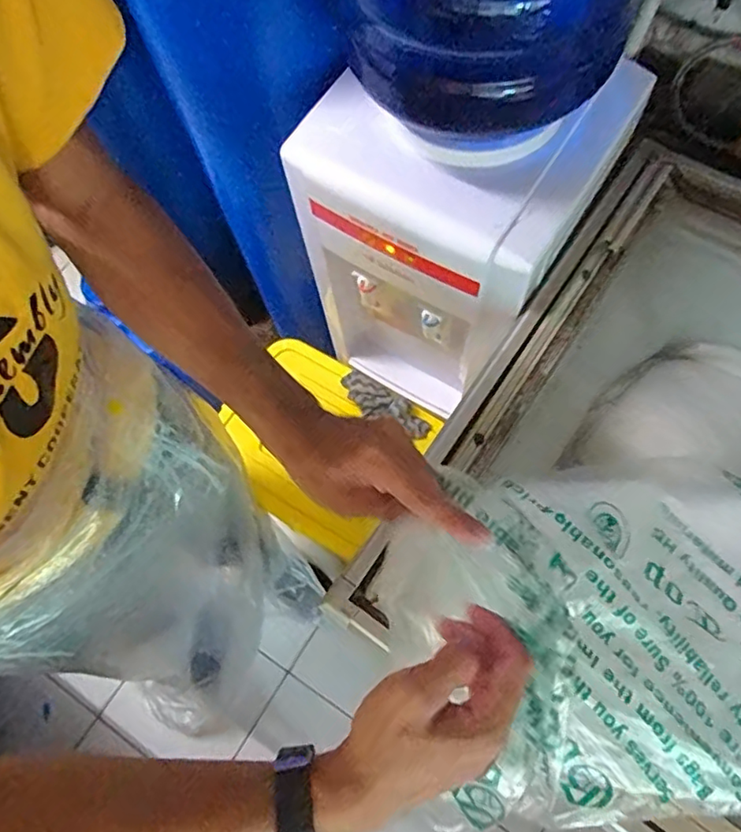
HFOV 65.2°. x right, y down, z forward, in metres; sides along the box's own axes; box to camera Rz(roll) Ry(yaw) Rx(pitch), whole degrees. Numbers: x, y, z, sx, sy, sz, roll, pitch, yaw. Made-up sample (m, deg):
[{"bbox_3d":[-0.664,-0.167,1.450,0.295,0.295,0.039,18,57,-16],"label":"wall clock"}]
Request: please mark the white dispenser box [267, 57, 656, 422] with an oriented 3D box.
[{"bbox_3d":[0.102,-0.221,0.827,0.297,0.507,0.255,31,73,14],"label":"white dispenser box"}]

